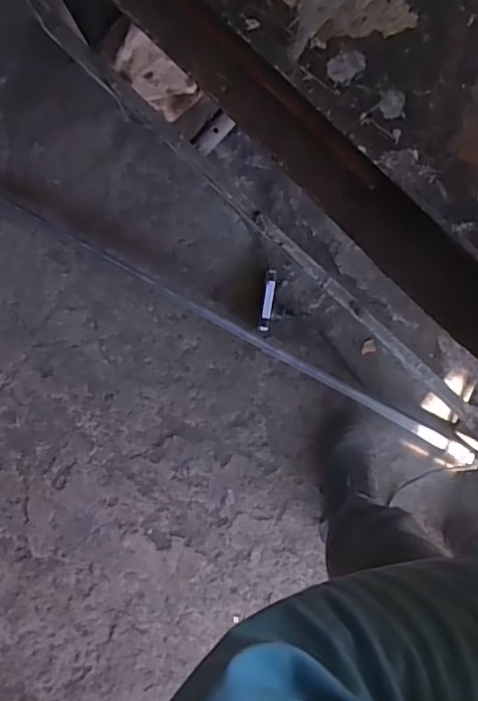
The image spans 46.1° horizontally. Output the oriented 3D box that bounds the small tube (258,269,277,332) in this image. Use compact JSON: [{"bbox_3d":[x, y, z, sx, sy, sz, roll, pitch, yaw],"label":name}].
[{"bbox_3d":[0.062,-0.108,1.210,0.024,0.028,0.133,8,92,4],"label":"small tube"}]

